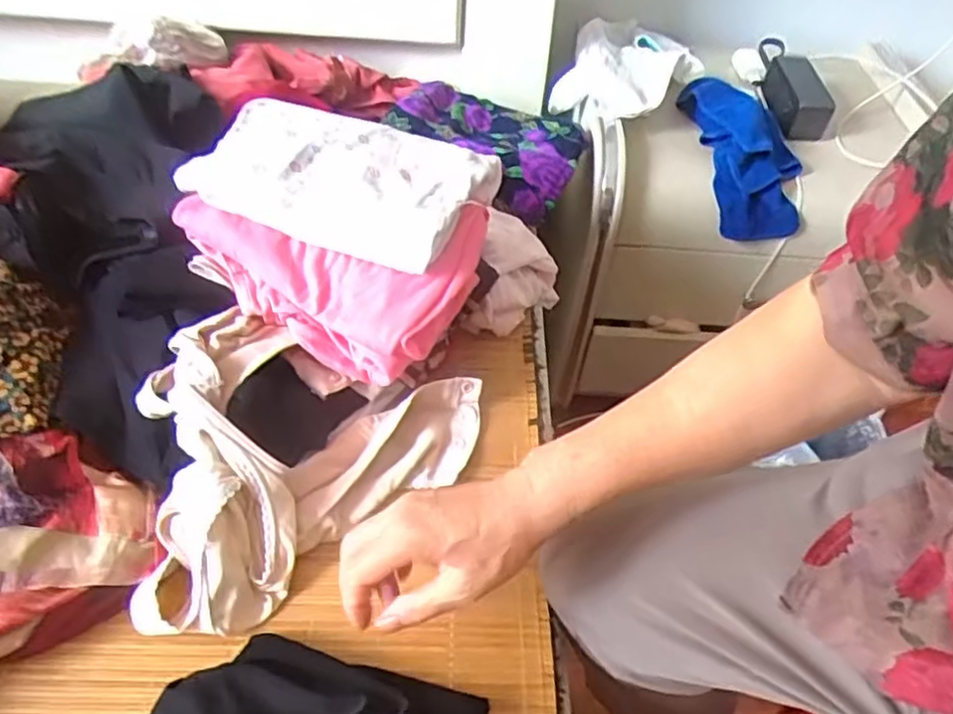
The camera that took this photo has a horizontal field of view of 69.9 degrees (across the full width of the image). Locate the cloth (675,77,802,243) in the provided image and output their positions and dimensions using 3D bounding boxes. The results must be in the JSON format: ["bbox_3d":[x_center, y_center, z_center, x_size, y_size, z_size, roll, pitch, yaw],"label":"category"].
[{"bbox_3d":[0.338,-0.264,0.864,0.113,0.080,0.225,-7,68,-10],"label":"cloth"}]

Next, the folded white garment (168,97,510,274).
[{"bbox_3d":[-0.117,-0.158,0.598,0.243,0.055,0.129,15,49,9],"label":"folded white garment"}]

